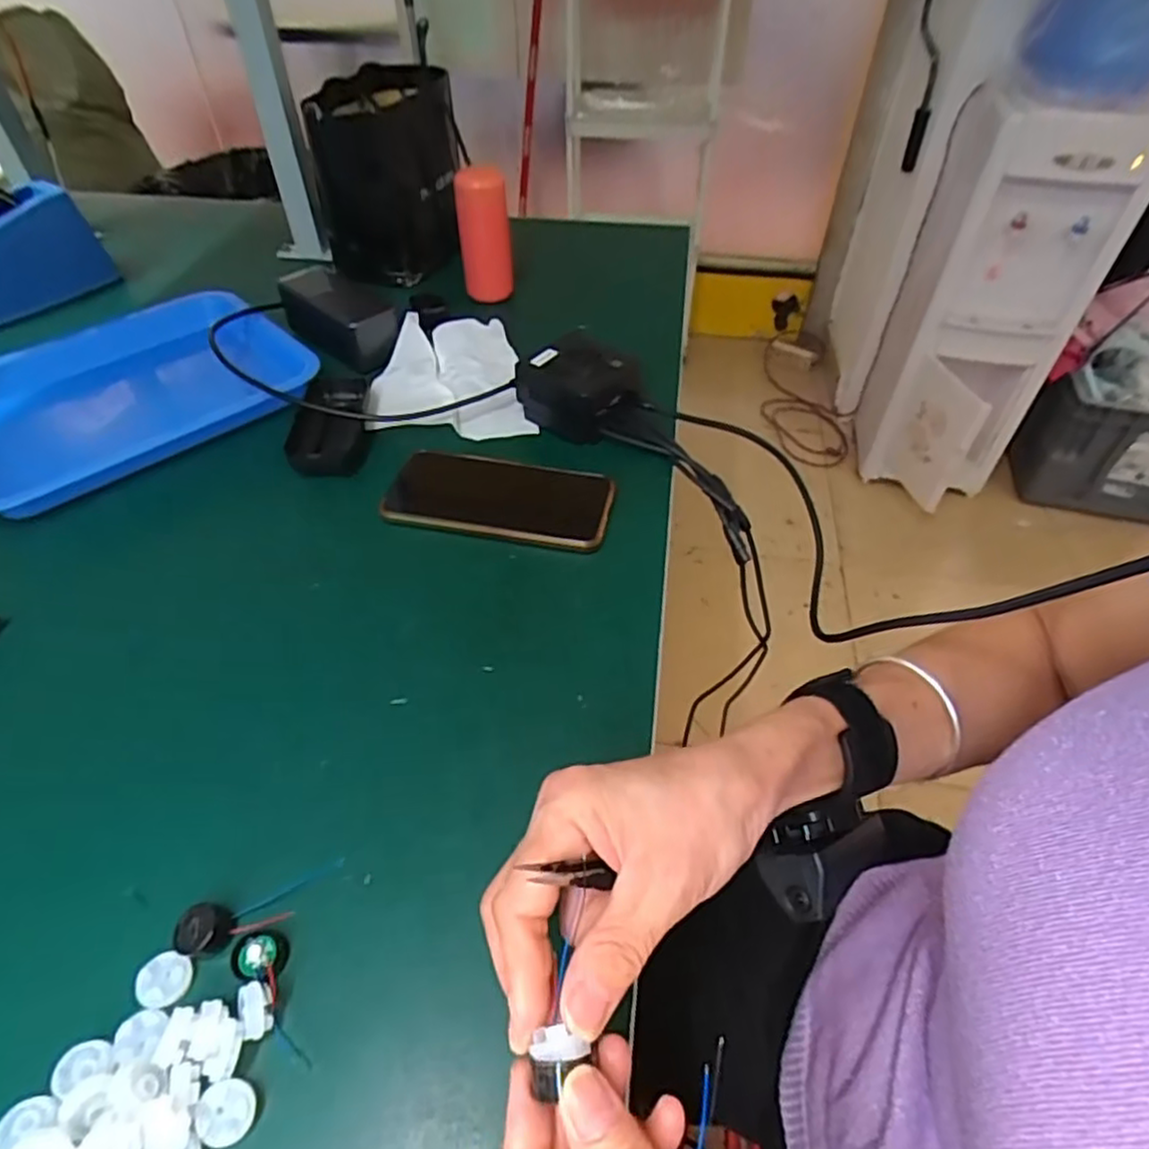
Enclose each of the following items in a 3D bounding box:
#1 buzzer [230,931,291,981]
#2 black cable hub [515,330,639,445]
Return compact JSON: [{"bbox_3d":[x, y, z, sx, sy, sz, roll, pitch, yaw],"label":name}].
[{"bbox_3d":[-0.140,0.169,0.302,0.021,0.009,0.021,1,47,-1],"label":"buzzer"},{"bbox_3d":[0.005,-0.159,0.569,0.086,0.049,0.078,34,55,27],"label":"black cable hub"}]

